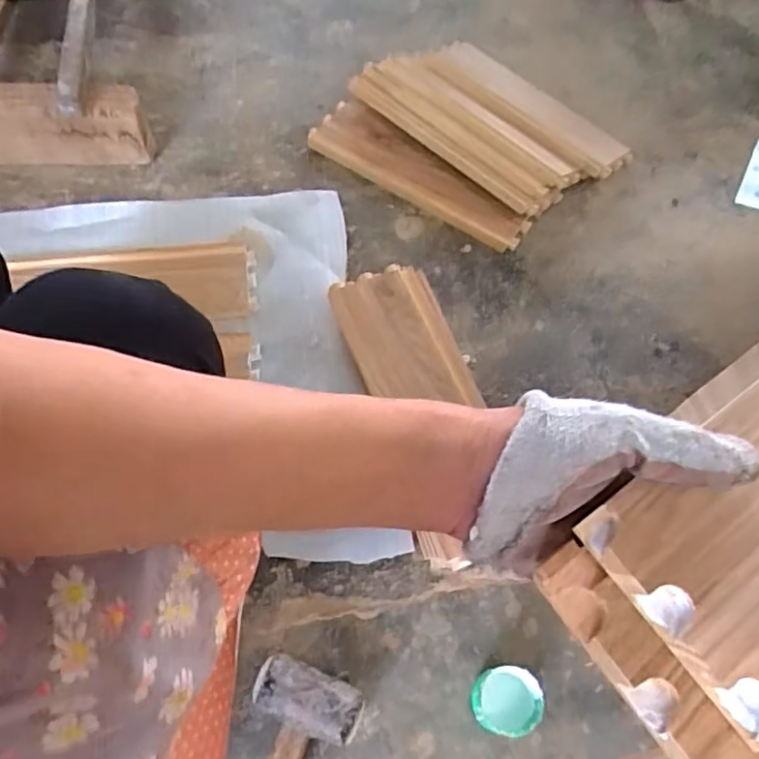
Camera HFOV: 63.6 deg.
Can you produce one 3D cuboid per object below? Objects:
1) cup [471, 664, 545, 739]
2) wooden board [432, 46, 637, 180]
[{"bbox_3d":[0.129,0.332,0.633,0.067,0.067,0.063,0,65,0],"label":"cup"},{"bbox_3d":[0.247,-0.462,1.039,0.365,0.020,0.128,41,58,16],"label":"wooden board"}]

